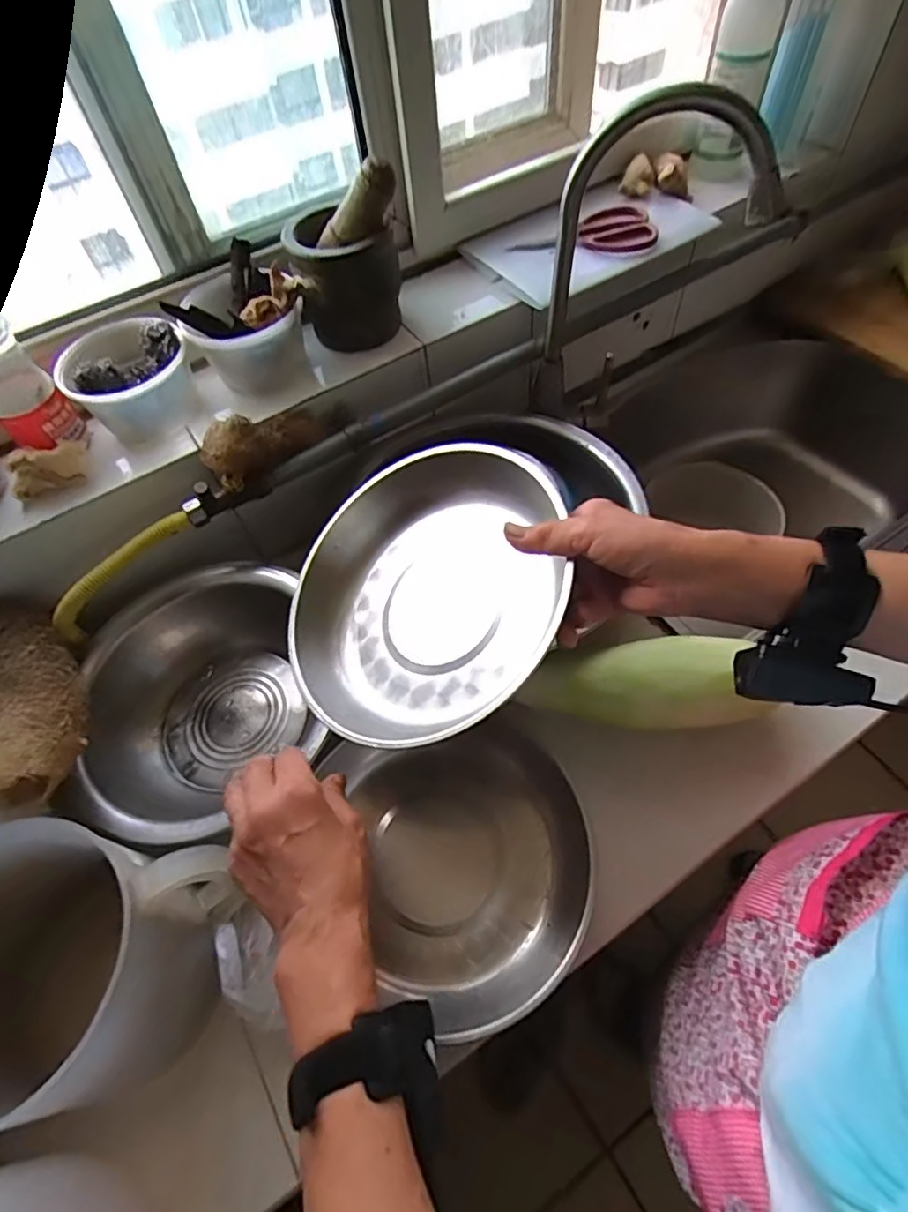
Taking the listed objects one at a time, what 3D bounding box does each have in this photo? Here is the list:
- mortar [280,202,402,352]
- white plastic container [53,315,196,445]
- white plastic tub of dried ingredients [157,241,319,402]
[{"bbox_3d":[-0.106,-0.329,0.595,0.099,0.106,0.107,-8,56,-2],"label":"mortar"},{"bbox_3d":[-0.295,-0.204,0.551,0.108,0.078,0.097,-34,61,-18],"label":"white plastic container"},{"bbox_3d":[-0.203,-0.267,0.575,0.115,0.099,0.104,36,65,23],"label":"white plastic tub of dried ingredients"}]

